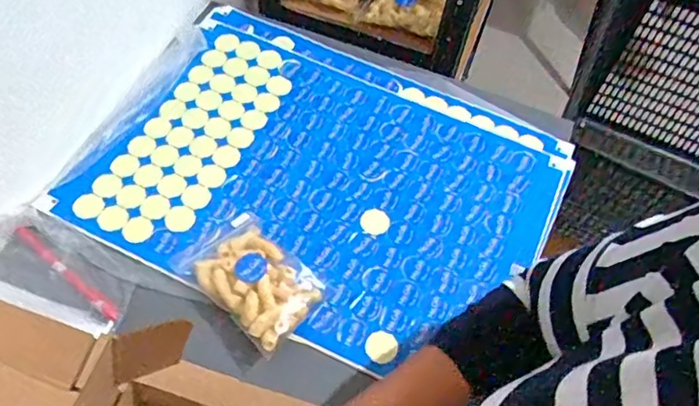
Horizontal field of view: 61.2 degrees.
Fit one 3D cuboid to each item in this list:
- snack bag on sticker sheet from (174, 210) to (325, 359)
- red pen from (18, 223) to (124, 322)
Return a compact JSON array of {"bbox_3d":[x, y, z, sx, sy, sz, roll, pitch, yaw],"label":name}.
[{"bbox_3d":[-0.091,0.069,0.556,0.133,0.036,0.086,41,64,19],"label":"snack bag on sticker sheet"},{"bbox_3d":[-0.266,0.064,0.555,0.134,0.014,0.012,36,62,17],"label":"red pen"}]

